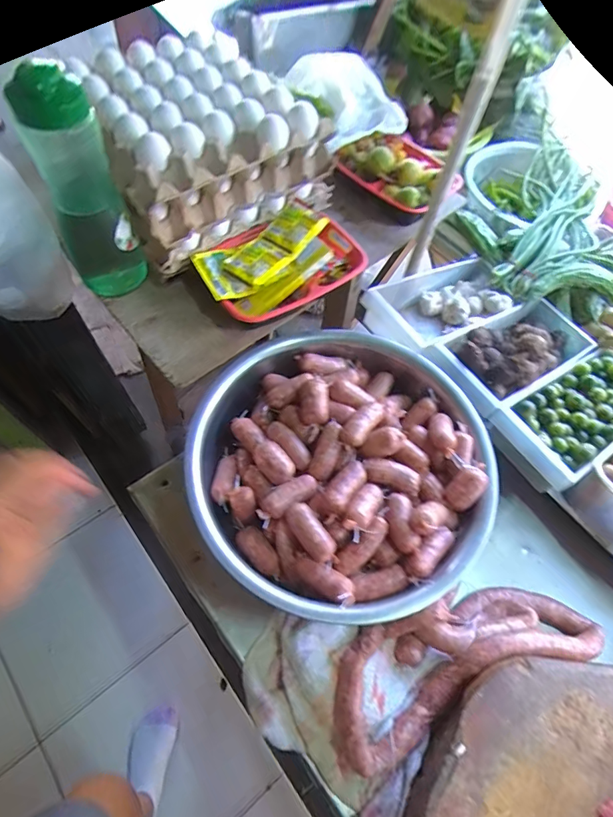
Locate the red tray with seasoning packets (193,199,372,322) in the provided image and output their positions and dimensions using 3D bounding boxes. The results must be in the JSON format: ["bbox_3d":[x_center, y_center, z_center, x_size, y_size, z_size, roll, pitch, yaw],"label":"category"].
[{"bbox_3d":[-0.037,-0.203,0.610,0.210,0.053,0.135,-31,69,-18],"label":"red tray with seasoning packets"}]

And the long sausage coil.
[{"bbox_3d":[0.186,0.277,0.528,0.353,0.065,0.160,-17,65,-12],"label":"long sausage coil"}]

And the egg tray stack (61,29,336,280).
[{"bbox_3d":[-0.156,-0.384,0.626,0.291,0.131,0.268,-36,70,-20],"label":"egg tray stack"}]

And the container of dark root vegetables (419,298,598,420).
[{"bbox_3d":[0.302,-0.085,0.662,0.240,0.055,0.131,-24,66,-32],"label":"container of dark root vegetables"}]

